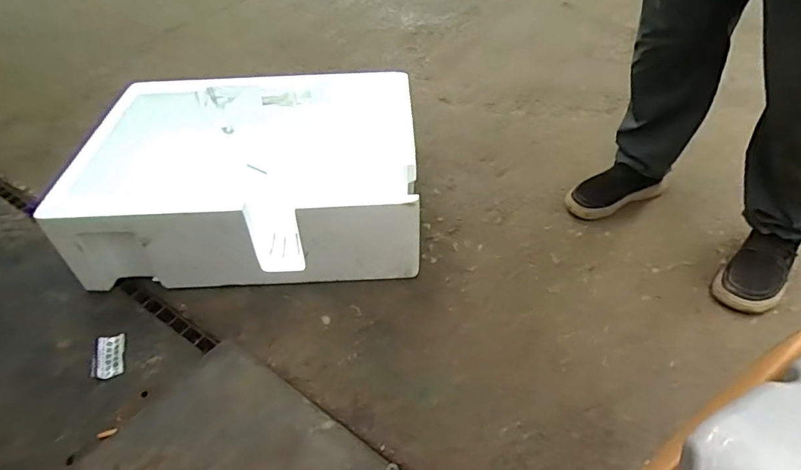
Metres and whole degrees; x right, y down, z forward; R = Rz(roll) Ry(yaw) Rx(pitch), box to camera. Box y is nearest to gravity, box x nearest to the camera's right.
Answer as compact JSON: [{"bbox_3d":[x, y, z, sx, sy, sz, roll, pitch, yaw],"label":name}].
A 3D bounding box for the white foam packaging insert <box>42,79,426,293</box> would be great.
[{"bbox_3d":[-0.351,-0.153,1.229,0.766,0.219,0.573,-2,44,1],"label":"white foam packaging insert"}]

